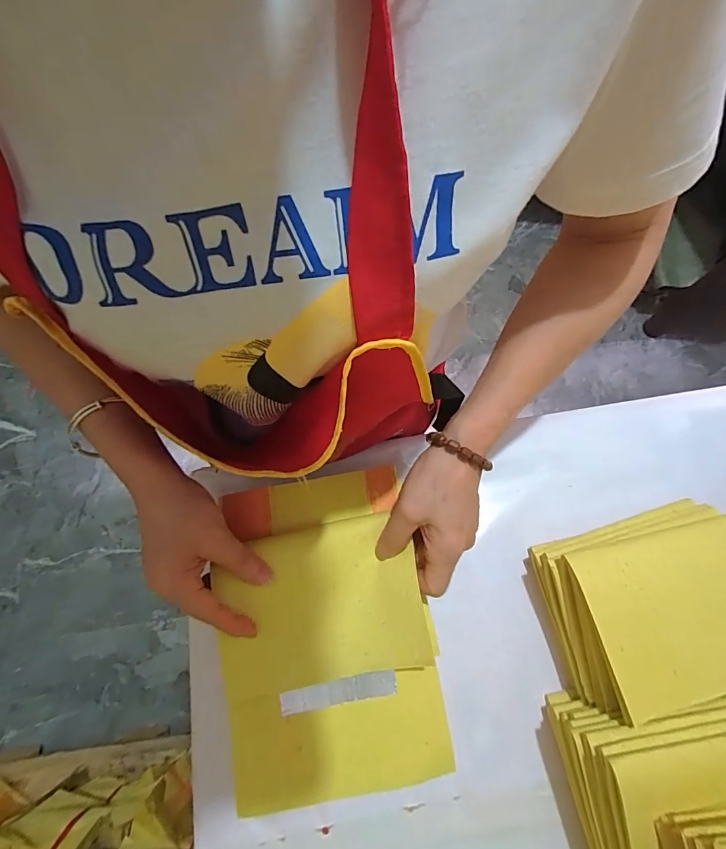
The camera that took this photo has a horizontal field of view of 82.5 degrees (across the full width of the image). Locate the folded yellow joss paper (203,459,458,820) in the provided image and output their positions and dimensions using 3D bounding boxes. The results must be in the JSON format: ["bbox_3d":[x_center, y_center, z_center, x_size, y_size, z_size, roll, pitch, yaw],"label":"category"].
[{"bbox_3d":[-0.029,0.150,0.313,0.151,0.031,0.224,-10,73,-2],"label":"folded yellow joss paper"}]

